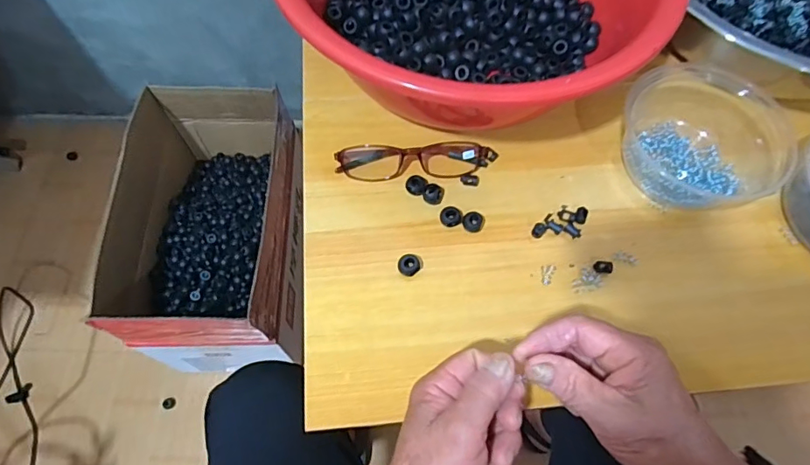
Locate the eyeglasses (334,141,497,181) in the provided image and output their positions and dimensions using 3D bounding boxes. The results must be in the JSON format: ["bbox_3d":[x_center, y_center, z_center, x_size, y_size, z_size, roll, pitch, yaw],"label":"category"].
[{"bbox_3d":[0.011,-0.067,0.442,0.142,0.019,0.035,-5,65,-4],"label":"eyeglasses"}]

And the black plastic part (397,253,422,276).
[{"bbox_3d":[0.004,0.027,0.402,0.019,0.010,0.017,-3,65,-4],"label":"black plastic part"}]

